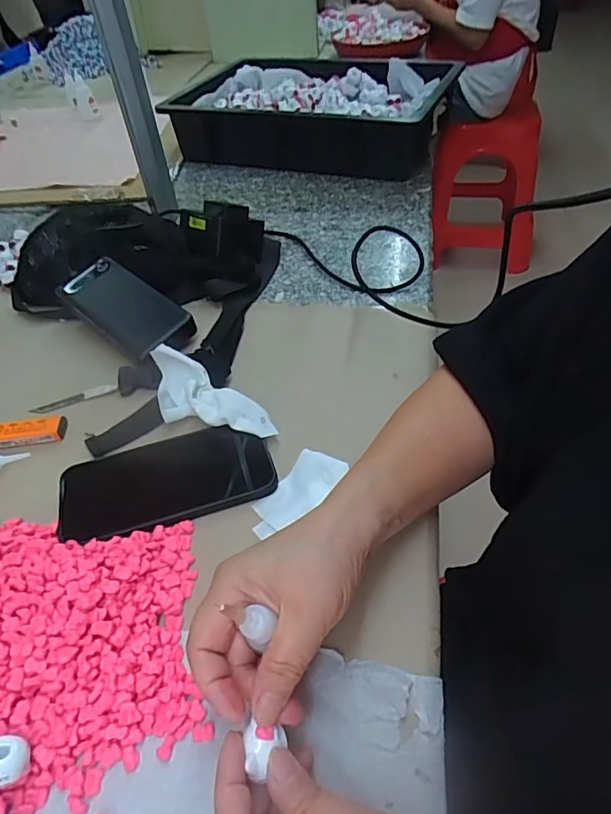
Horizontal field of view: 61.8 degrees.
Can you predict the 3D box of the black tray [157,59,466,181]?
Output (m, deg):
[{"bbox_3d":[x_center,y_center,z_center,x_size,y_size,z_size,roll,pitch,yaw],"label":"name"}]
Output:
[{"bbox_3d":[0.018,-0.524,0.912,0.434,0.095,0.336,15,49,20],"label":"black tray"}]

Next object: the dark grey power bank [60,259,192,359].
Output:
[{"bbox_3d":[-0.196,-0.108,0.543,0.148,0.016,0.071,36,81,22],"label":"dark grey power bank"}]

